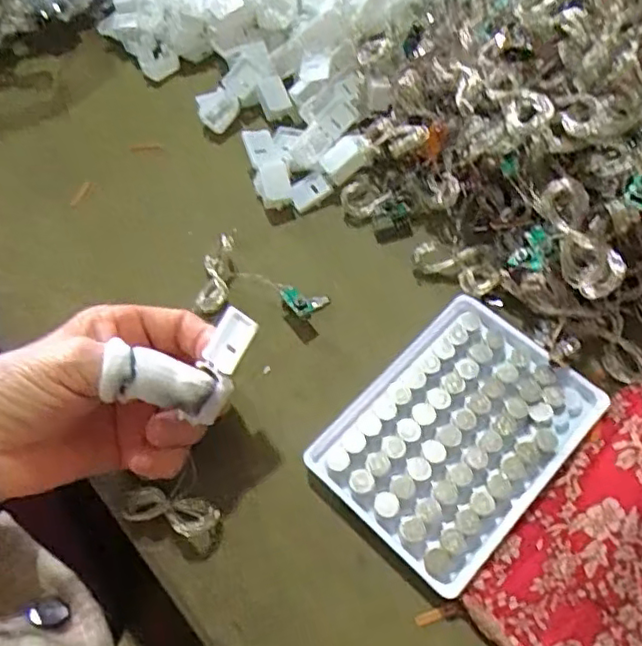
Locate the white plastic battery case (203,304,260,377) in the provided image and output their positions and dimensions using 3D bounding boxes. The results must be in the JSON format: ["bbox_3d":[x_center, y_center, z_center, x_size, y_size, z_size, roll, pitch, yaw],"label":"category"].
[{"bbox_3d":[-0.043,0.008,0.287,0.022,0.004,0.028,36,97,30],"label":"white plastic battery case"}]

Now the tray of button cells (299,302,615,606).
[{"bbox_3d":[0.069,0.056,0.312,0.094,0.015,0.128,40,71,22],"label":"tray of button cells"}]

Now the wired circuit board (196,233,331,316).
[{"bbox_3d":[-0.040,-0.018,0.357,0.074,0.020,0.045,29,67,18],"label":"wired circuit board"}]

